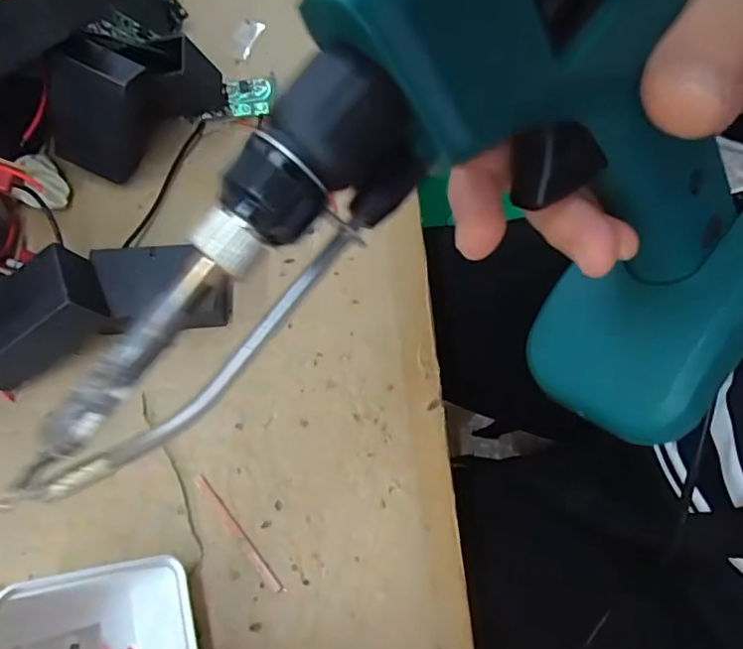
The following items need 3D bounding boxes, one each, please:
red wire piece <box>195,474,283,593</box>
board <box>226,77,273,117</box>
[{"bbox_3d":[-0.046,0.070,0.189,0.004,0.004,0.047,-38,73,-16],"label":"red wire piece"},{"bbox_3d":[-0.055,-0.103,0.255,0.020,0.004,0.016,-2,98,3],"label":"board"}]

